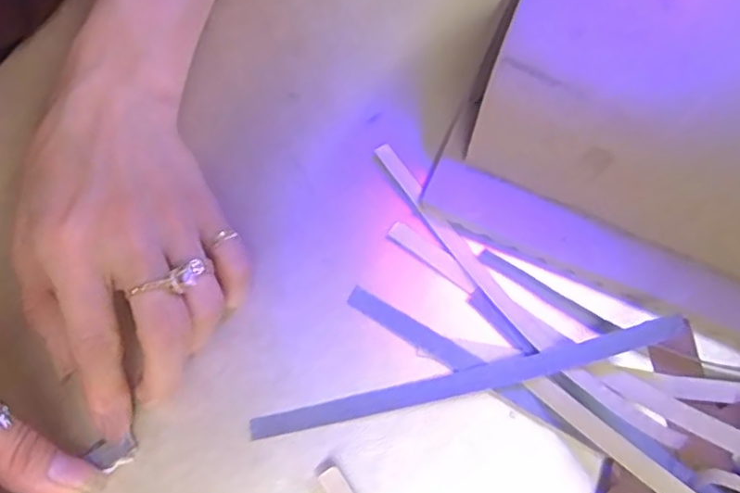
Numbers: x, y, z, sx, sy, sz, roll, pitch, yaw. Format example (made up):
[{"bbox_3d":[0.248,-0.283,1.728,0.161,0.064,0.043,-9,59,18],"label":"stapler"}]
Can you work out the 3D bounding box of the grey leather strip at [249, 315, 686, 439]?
[{"bbox_3d":[0.037,0.052,0.259,0.169,0.026,0.010,-12,70,-6],"label":"grey leather strip"}]

